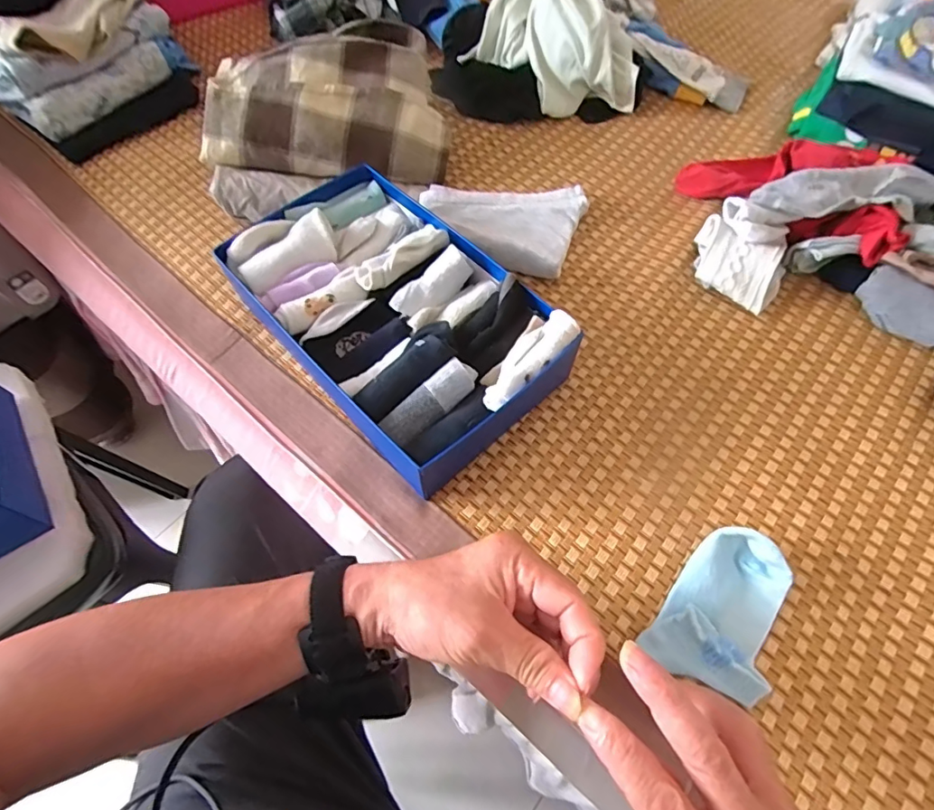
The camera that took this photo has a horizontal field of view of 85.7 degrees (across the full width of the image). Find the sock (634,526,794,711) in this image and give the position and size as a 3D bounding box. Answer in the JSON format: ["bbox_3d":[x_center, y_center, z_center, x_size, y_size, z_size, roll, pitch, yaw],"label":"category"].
[{"bbox_3d":[0.191,0.152,0.367,0.078,0.029,0.115,36,68,20],"label":"sock"}]

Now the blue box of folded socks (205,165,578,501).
[{"bbox_3d":[-0.066,-0.082,0.472,0.186,0.080,0.297,-38,68,-18],"label":"blue box of folded socks"}]

